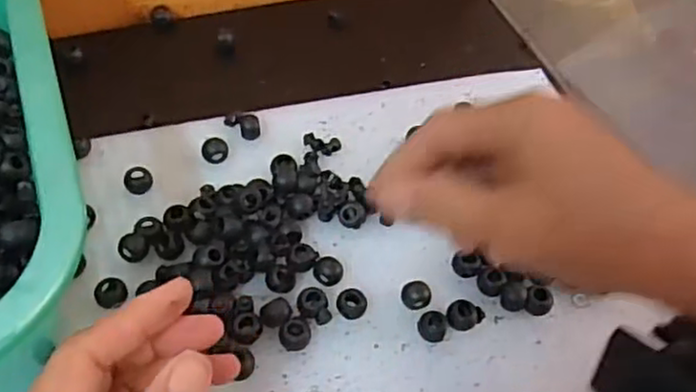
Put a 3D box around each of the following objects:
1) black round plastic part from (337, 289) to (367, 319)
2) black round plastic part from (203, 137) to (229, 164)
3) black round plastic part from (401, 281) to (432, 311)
[{"bbox_3d":[0.002,0.056,0.350,0.015,0.009,0.014,2,52,-3],"label":"black round plastic part"},{"bbox_3d":[-0.079,-0.028,0.400,0.013,0.008,0.015,30,56,18],"label":"black round plastic part"},{"bbox_3d":[0.036,0.052,0.355,0.015,0.009,0.013,15,53,8],"label":"black round plastic part"}]

